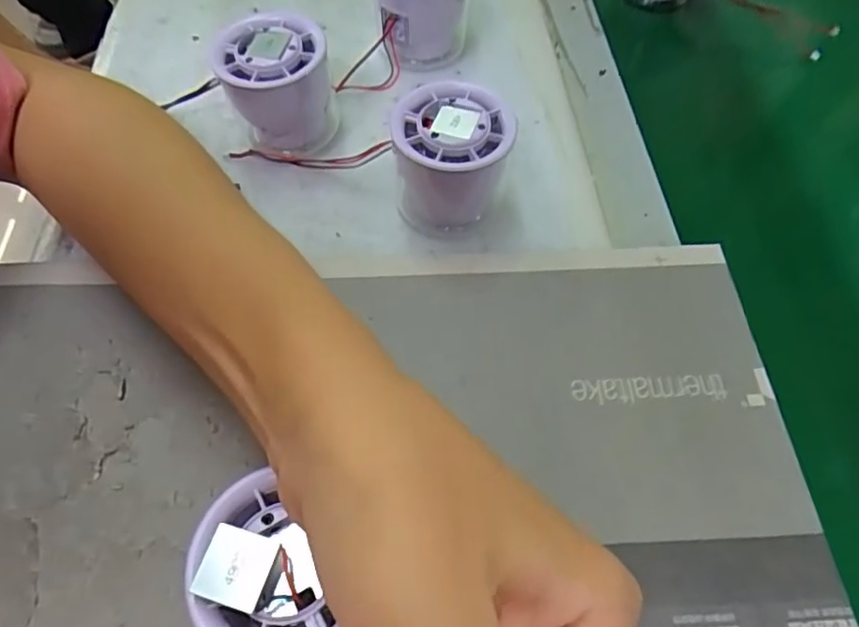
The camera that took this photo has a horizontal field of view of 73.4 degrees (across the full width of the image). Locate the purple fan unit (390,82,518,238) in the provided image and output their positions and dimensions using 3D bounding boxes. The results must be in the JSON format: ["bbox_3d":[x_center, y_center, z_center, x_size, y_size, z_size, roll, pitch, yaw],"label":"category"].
[{"bbox_3d":[0.011,-0.075,0.288,0.057,0.057,0.053,-1,60,-2],"label":"purple fan unit"}]

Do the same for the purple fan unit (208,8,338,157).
[{"bbox_3d":[-0.081,-0.121,0.314,0.057,0.060,0.053,-10,61,-7],"label":"purple fan unit"}]

